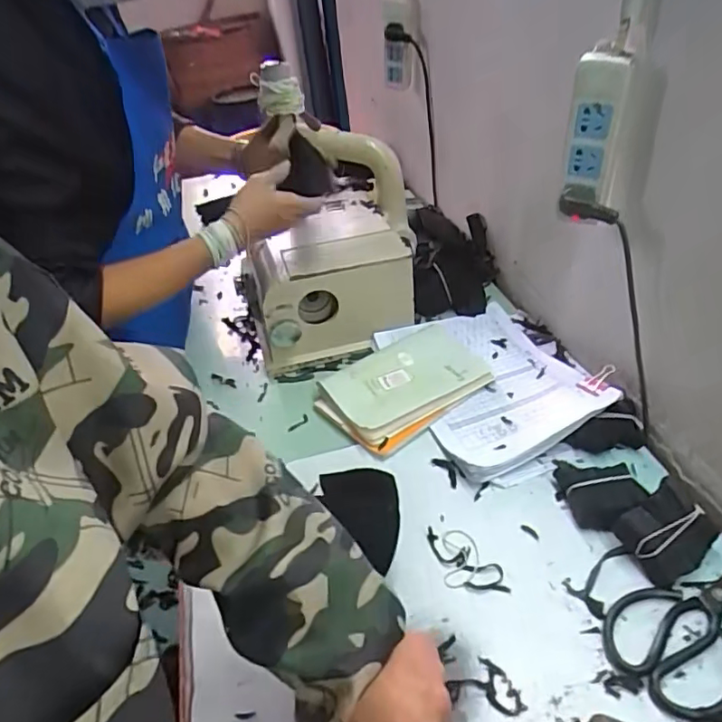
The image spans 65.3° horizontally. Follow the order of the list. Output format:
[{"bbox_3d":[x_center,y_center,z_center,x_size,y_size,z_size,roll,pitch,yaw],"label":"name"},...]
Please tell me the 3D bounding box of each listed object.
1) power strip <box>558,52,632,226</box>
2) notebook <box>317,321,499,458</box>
[{"bbox_3d":[0.243,-0.230,0.592,0.049,0.158,0.034,13,39,21],"label":"power strip"},{"bbox_3d":[0.064,0.023,0.776,0.235,0.021,0.159,-28,43,-26],"label":"notebook"}]

